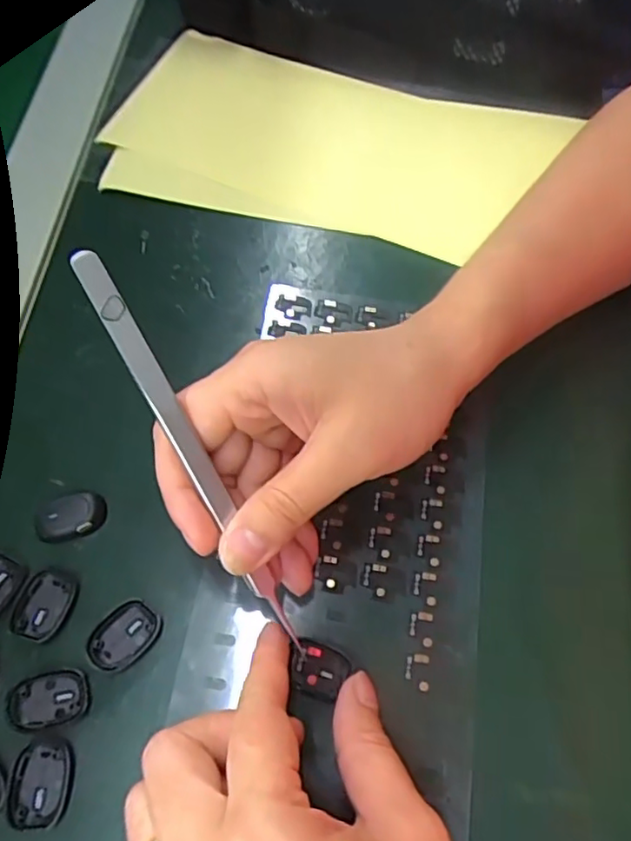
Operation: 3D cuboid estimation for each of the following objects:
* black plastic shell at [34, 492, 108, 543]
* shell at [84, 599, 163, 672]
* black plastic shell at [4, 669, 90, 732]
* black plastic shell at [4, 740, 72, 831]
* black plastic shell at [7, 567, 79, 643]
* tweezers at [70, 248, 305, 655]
[{"bbox_3d":[-0.102,0.039,0.260,0.029,0.007,0.018,-6,63,-4],"label":"black plastic shell"},{"bbox_3d":[-0.073,0.083,0.240,0.020,0.005,0.028,37,68,17],"label":"shell"},{"bbox_3d":[-0.097,0.102,0.228,0.028,0.004,0.018,-12,63,-7],"label":"black plastic shell"},{"bbox_3d":[-0.095,0.126,0.216,0.018,0.006,0.026,3,62,0],"label":"black plastic shell"},{"bbox_3d":[-0.106,0.072,0.245,0.020,0.005,0.026,14,63,6],"label":"black plastic shell"},{"bbox_3d":[-0.041,0.014,0.218,0.010,0.004,0.156,-29,100,-15],"label":"tweezers"}]

